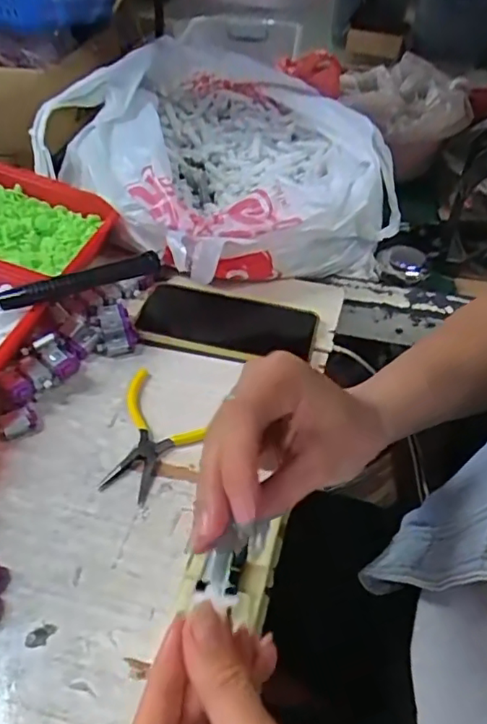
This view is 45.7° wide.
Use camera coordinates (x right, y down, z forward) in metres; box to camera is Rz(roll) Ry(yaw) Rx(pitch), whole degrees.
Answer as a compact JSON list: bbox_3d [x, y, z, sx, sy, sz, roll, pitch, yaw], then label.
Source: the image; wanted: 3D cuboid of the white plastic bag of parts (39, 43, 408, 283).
[{"bbox_3d":[-0.022,-0.222,0.633,0.325,0.113,0.292,33,52,27],"label":"white plastic bag of parts"}]

